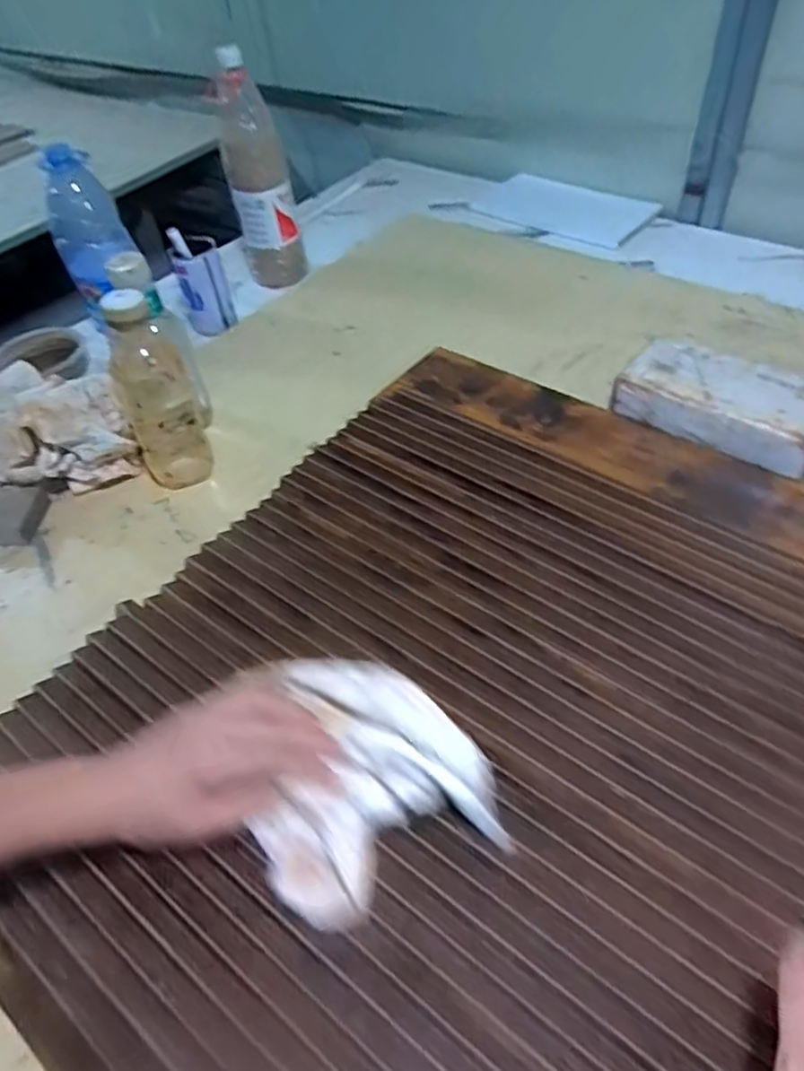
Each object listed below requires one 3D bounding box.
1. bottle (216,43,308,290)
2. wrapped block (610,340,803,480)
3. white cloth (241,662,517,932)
[{"bbox_3d":[-0.207,-0.519,0.951,0.089,0.271,0.073,-14,48,-6],"label":"bottle"},{"bbox_3d":[0.335,-0.136,0.696,0.209,0.058,0.099,28,56,28],"label":"wrapped block"},{"bbox_3d":[-0.029,0.154,0.447,0.147,0.033,0.164,-20,49,-12],"label":"white cloth"}]

